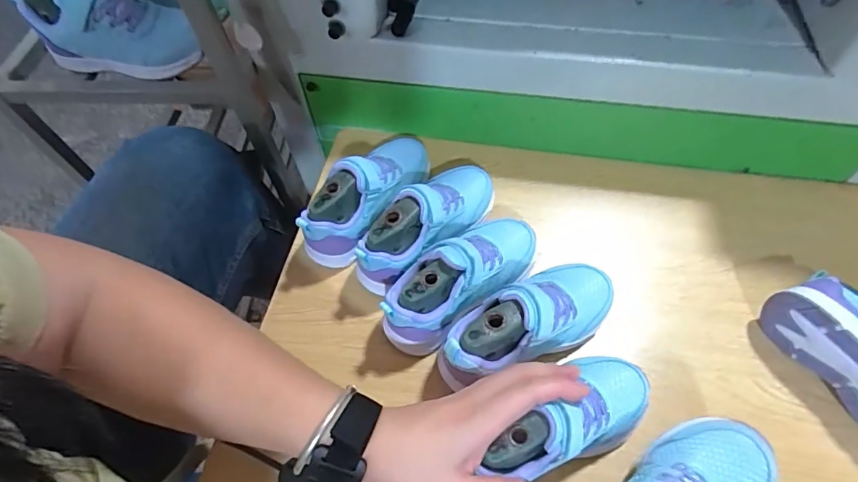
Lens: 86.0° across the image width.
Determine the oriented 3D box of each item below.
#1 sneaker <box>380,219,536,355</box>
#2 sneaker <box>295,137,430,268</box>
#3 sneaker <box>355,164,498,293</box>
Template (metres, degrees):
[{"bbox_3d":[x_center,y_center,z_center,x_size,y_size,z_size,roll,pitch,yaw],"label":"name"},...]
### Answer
[{"bbox_3d":[0.029,0.031,0.424,0.161,0.090,0.064,-35,63,-16],"label":"sneaker"},{"bbox_3d":[-0.063,-0.056,0.468,0.062,0.070,0.174,28,65,19],"label":"sneaker"},{"bbox_3d":[-0.006,-0.023,0.457,0.170,0.088,0.070,-39,64,-18],"label":"sneaker"}]

